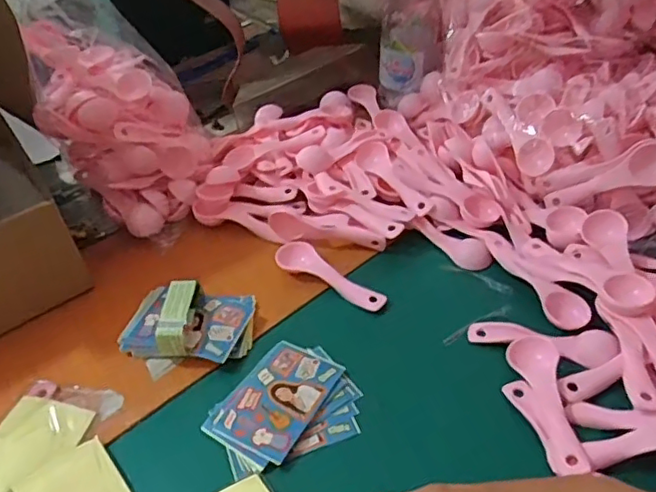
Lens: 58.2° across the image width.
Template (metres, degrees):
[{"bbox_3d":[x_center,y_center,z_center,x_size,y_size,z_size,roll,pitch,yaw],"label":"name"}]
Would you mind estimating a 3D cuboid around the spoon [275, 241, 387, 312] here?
[{"bbox_3d":[0.003,0.025,0.536,0.113,0.016,0.032,21,48,27],"label":"spoon"}]

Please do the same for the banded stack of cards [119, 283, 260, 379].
[{"bbox_3d":[-0.119,0.063,0.493,0.105,0.038,0.076,-1,41,6],"label":"banded stack of cards"}]

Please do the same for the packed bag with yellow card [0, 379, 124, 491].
[{"bbox_3d":[-0.210,0.148,0.425,0.072,0.022,0.117,5,42,13],"label":"packed bag with yellow card"}]

